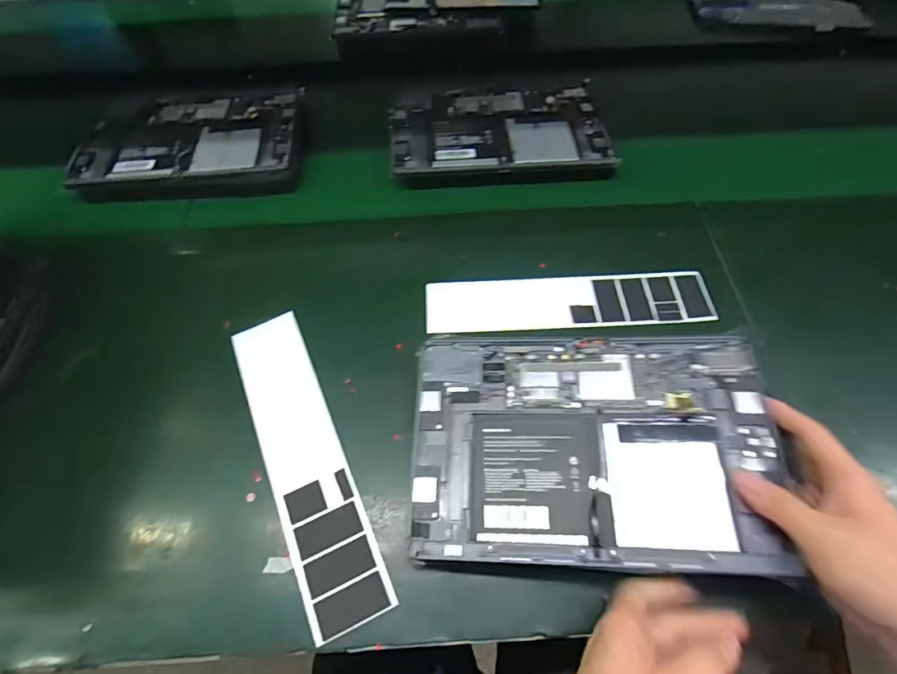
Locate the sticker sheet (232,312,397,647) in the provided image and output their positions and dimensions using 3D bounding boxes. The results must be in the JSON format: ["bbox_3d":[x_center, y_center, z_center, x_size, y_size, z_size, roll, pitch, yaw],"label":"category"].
[{"bbox_3d":[-0.117,0.094,0.376,0.058,0.004,0.262,-22,63,-14],"label":"sticker sheet"}]

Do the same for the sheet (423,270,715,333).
[{"bbox_3d":[0.114,-0.036,0.450,0.268,0.008,0.062,-3,58,0],"label":"sheet"}]

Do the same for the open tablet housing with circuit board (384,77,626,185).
[{"bbox_3d":[0.060,-0.250,0.555,0.255,0.009,0.172,-5,58,-3],"label":"open tablet housing with circuit board"}]

